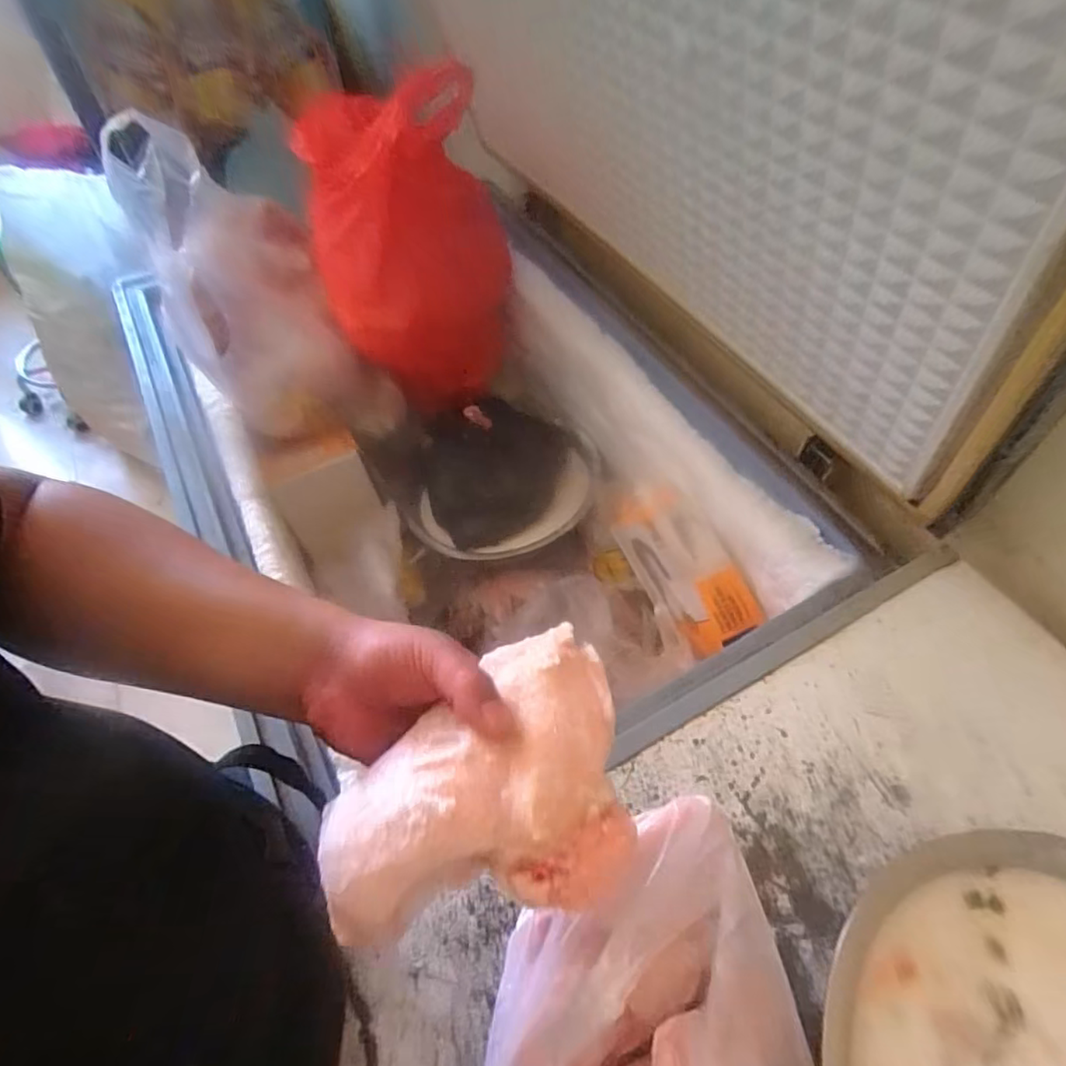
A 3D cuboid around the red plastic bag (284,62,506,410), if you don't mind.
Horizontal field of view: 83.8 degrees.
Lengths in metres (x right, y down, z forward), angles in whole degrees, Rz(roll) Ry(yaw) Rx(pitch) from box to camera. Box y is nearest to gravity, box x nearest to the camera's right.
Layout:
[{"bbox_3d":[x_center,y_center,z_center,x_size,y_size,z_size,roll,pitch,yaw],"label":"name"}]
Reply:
[{"bbox_3d":[-0.202,-0.454,0.962,0.309,0.425,0.218,-1,56,0],"label":"red plastic bag"}]

